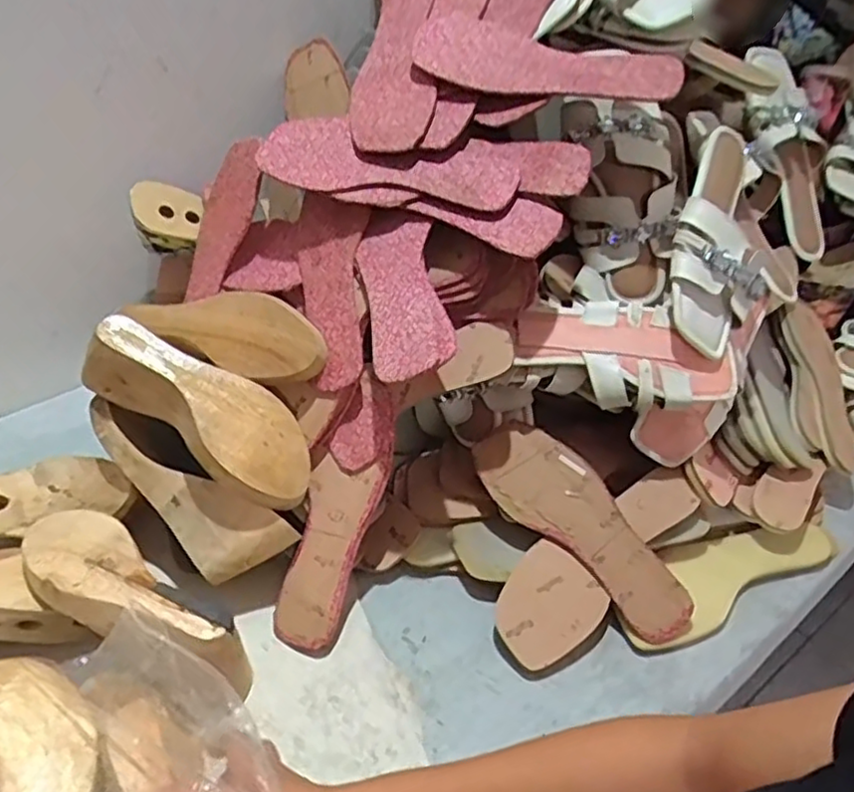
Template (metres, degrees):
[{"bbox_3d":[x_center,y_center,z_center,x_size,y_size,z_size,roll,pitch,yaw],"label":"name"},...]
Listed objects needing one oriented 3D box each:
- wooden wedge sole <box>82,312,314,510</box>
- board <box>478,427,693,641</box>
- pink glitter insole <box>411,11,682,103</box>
[{"bbox_3d":[-0.200,0.015,0.594,0.230,0.075,0.078,34,50,5],"label":"wooden wedge sole"},{"bbox_3d":[0.148,0.119,0.632,0.239,0.012,0.079,43,87,10],"label":"board"},{"bbox_3d":[0.098,-0.297,0.605,0.237,0.017,0.095,22,66,18],"label":"pink glitter insole"}]

